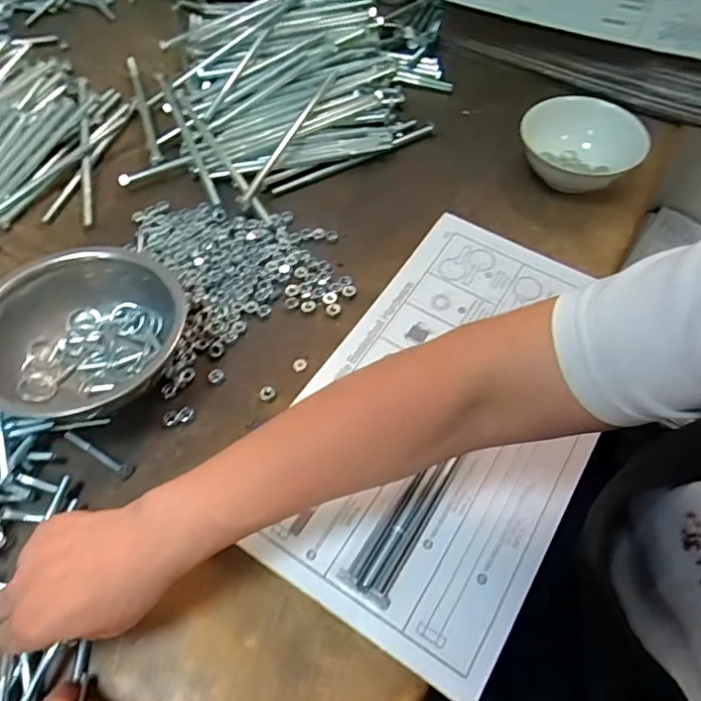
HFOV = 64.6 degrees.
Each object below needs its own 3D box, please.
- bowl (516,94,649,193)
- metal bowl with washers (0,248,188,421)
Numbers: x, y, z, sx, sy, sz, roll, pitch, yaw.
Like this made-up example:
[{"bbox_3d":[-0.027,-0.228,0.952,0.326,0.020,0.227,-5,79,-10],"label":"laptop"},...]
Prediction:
[{"bbox_3d":[0.263,-0.224,0.638,0.132,0.061,0.127,1,57,2],"label":"bowl"},{"bbox_3d":[-0.227,-0.015,0.481,0.144,0.080,0.141,-1,57,1],"label":"metal bowl with washers"}]

